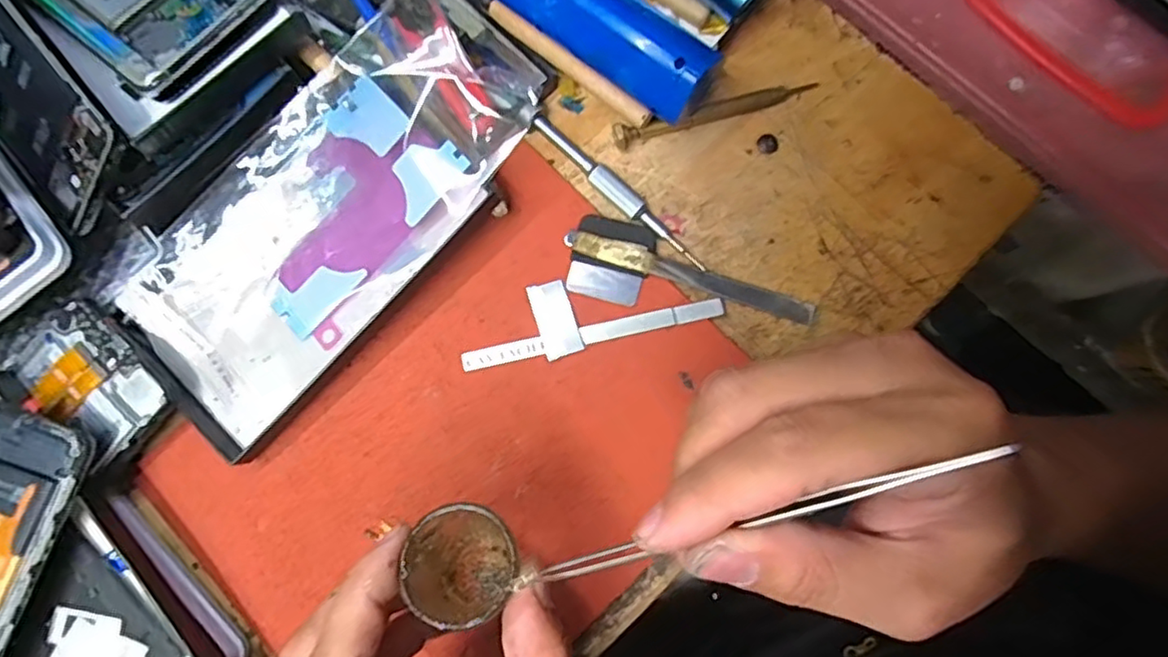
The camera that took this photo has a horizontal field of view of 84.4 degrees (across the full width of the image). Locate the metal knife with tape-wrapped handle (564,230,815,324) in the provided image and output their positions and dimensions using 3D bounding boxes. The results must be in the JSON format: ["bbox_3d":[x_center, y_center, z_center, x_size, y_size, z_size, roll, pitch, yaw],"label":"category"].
[{"bbox_3d":[0.053,-0.026,0.316,0.124,0.016,0.012,17,81,4],"label":"metal knife with tape-wrapped handle"}]

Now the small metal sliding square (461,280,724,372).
[{"bbox_3d":[0.003,-0.008,0.313,0.126,0.004,0.036,-11,80,-1],"label":"small metal sliding square"}]

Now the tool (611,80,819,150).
[{"bbox_3d":[0.068,-0.113,0.332,0.107,0.011,0.010,-15,80,-1],"label":"tool"}]

